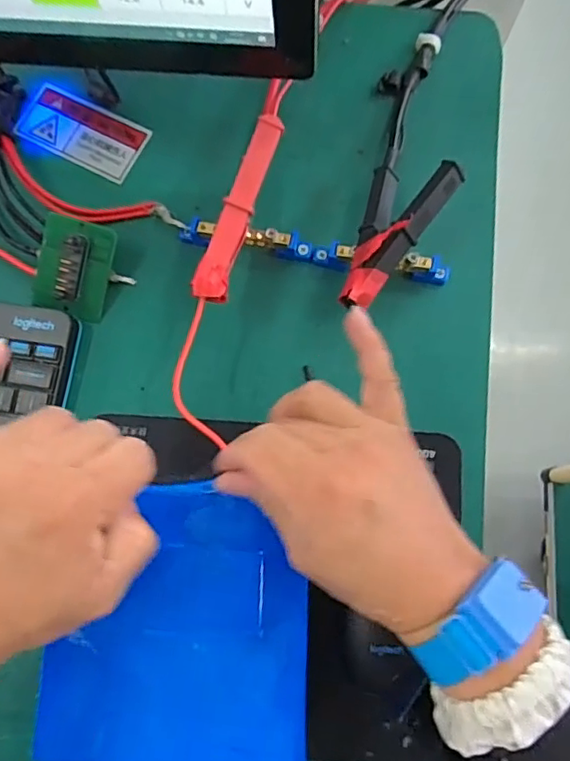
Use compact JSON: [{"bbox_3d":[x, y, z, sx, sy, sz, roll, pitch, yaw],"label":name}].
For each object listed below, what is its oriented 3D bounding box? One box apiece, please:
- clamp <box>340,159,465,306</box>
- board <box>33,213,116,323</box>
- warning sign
[{"bbox_3d":[0.075,-0.094,0.402,0.053,0.055,0.111,19,80,5],"label":"clamp"},{"bbox_3d":[-0.151,-0.079,0.412,0.051,0.019,0.067,15,101,-7],"label":"board"},{"bbox_3d":[-0.159,-0.195,0.458,0.096,0.008,0.051,26,80,6],"label":"warning sign"}]

